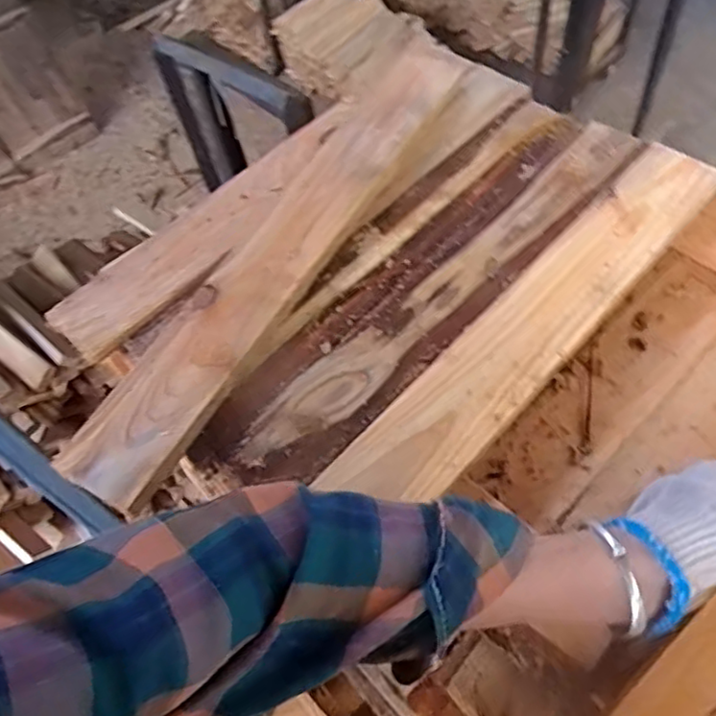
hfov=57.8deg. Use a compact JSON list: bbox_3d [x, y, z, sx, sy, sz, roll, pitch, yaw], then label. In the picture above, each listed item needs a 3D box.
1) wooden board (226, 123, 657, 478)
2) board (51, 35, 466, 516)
[{"bbox_3d":[0.085,-0.060,0.540,0.066,0.011,0.469,38,68,27],"label":"wooden board"},{"bbox_3d":[-0.050,-0.117,0.573,0.077,0.017,0.558,23,62,21],"label":"board"}]

